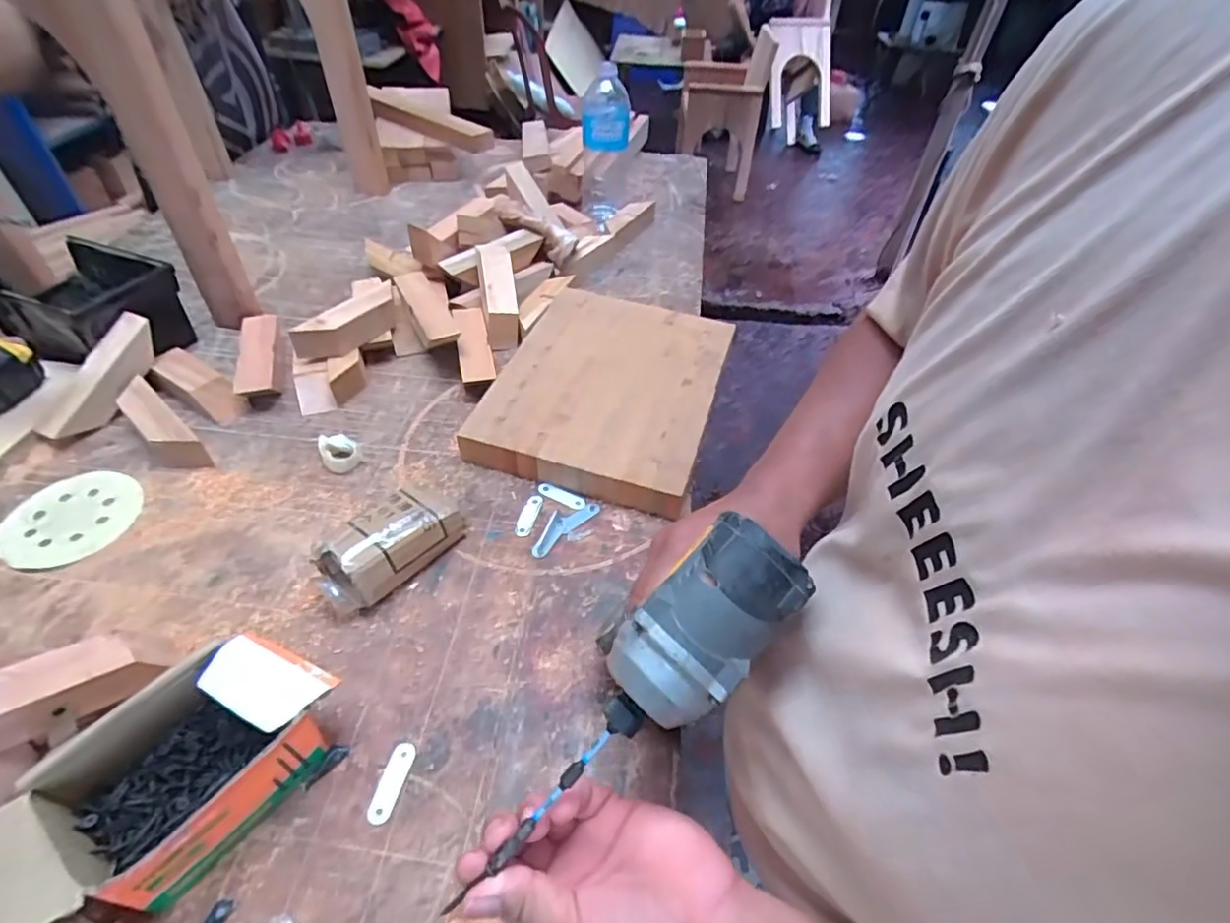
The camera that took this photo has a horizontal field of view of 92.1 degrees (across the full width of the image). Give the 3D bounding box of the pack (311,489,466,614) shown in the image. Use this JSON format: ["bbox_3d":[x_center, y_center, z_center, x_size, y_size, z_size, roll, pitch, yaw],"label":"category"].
[{"bbox_3d":[-0.218,0.078,0.569,0.080,0.052,0.140,28,51,21],"label":"pack"}]

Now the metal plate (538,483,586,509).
[{"bbox_3d":[-0.059,0.038,0.650,0.055,0.004,0.014,21,89,10],"label":"metal plate"}]

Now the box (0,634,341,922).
[{"bbox_3d":[-0.304,0.220,0.407,0.108,0.078,0.209,29,52,23],"label":"box"}]

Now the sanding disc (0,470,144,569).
[{"bbox_3d":[-0.551,0.056,0.602,0.111,0.005,0.118,2,46,-2],"label":"sanding disc"}]

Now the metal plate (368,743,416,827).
[{"bbox_3d":[-0.168,0.242,0.447,0.018,0.004,0.055,14,51,5],"label":"metal plate"}]

